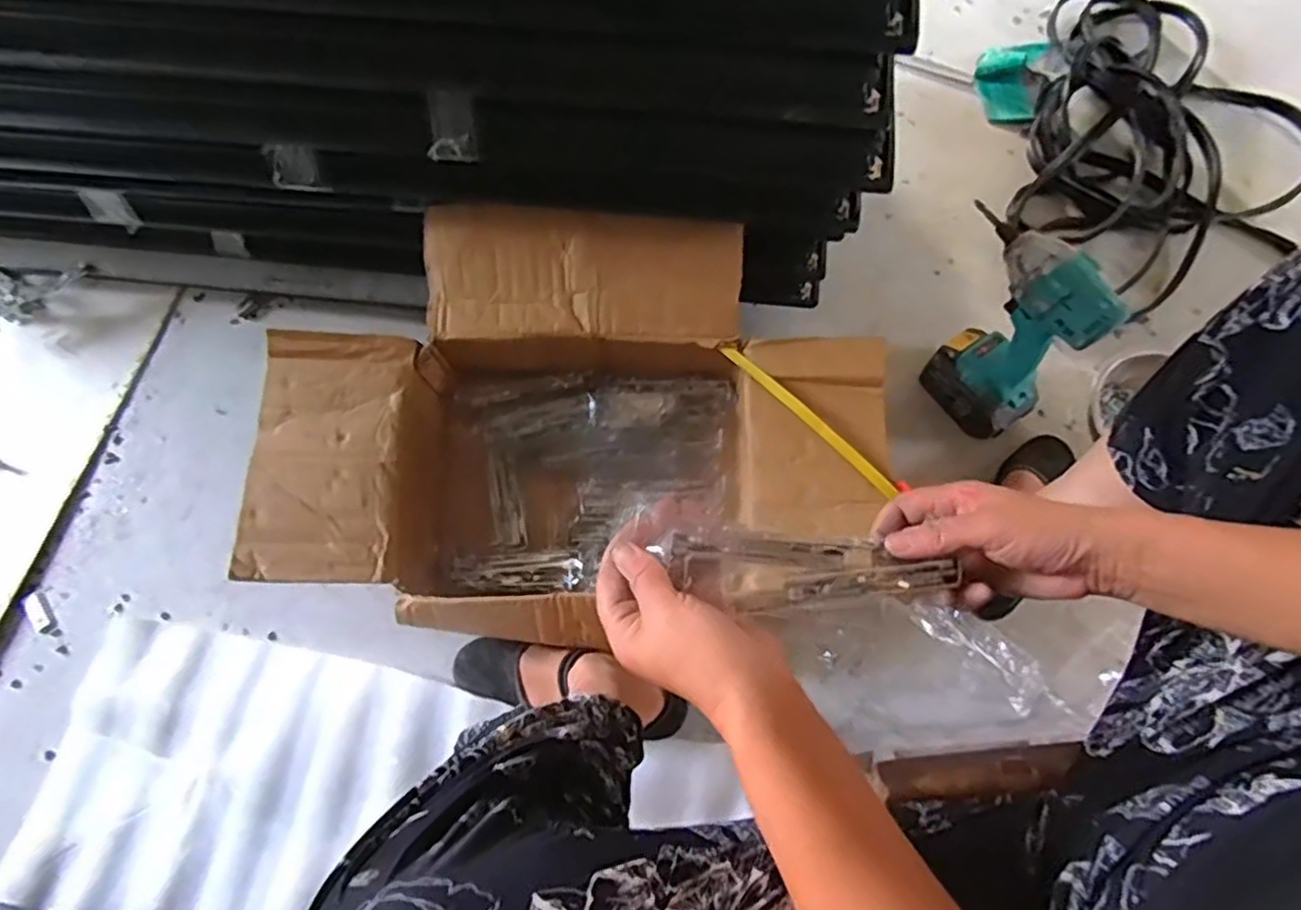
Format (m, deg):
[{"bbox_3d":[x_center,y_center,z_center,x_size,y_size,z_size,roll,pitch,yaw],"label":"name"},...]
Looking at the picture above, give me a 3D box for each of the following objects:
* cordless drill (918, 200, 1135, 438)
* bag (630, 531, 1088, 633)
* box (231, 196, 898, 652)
[{"bbox_3d":[0.394,-0.134,0.768,0.064,0.268,0.162,-27,71,-9],"label":"cordless drill"},{"bbox_3d":[0.097,0.071,0.419,0.182,0.021,0.042,5,69,-8],"label":"bag"},{"bbox_3d":[-0.078,-0.017,0.759,0.615,0.213,0.418,4,69,2],"label":"box"}]

